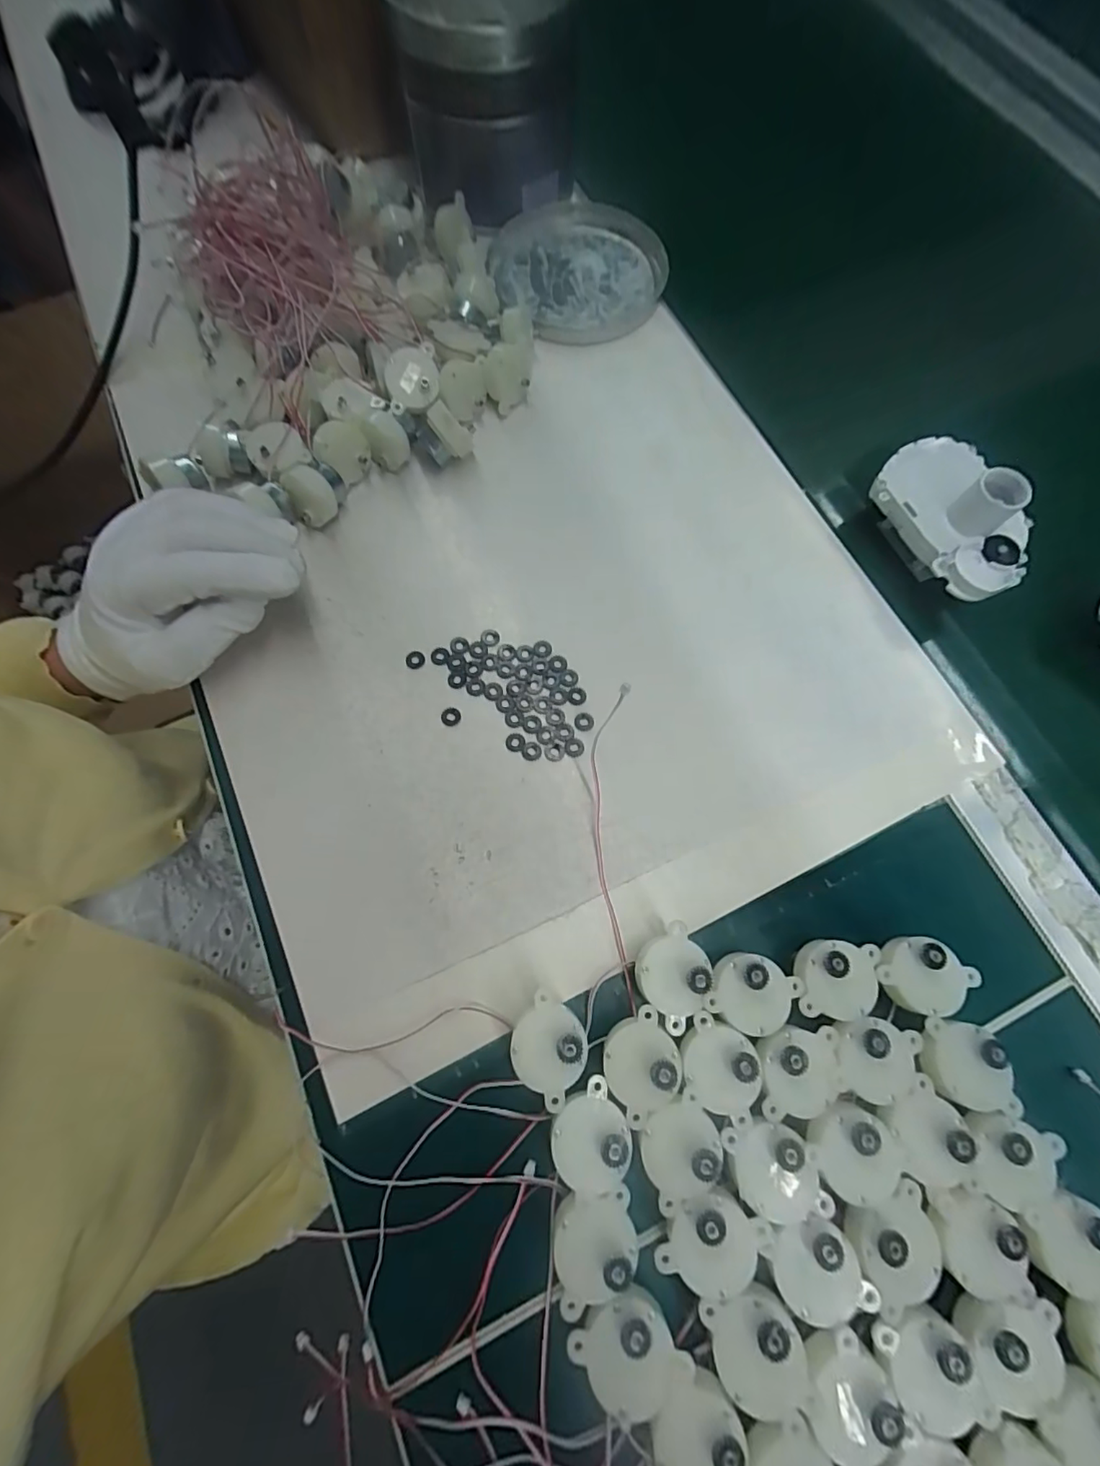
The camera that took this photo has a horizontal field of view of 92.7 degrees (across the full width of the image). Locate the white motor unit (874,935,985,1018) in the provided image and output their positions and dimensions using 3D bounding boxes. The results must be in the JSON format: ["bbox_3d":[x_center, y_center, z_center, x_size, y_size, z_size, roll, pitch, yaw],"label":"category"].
[{"bbox_3d":[0.168,0.111,0.242,0.043,0.032,0.031,11,71,2],"label":"white motor unit"}]

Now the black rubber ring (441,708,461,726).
[{"bbox_3d":[-0.055,-0.009,0.288,0.011,0.004,0.010,0,71,-1],"label":"black rubber ring"}]

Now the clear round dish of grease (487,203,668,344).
[{"bbox_3d":[0.021,-0.348,0.389,0.129,0.020,0.146,6,71,1],"label":"clear round dish of grease"}]

